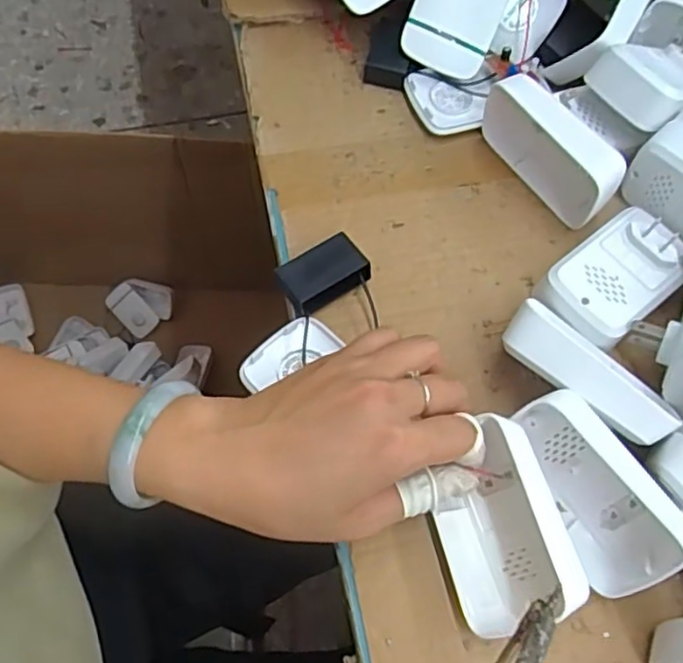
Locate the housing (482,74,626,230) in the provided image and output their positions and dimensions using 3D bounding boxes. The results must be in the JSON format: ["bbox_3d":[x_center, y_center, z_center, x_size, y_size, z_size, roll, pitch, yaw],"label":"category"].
[{"bbox_3d":[0.129,-0.112,0.404,0.022,0.052,0.094,-35,72,-15],"label":"housing"}]

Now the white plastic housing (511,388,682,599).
[{"bbox_3d":[0.124,0.077,0.324,0.032,0.056,0.095,-19,66,-38],"label":"white plastic housing"}]

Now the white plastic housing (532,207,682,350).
[{"bbox_3d":[0.159,-0.030,0.384,0.086,0.033,0.055,-37,73,-16],"label":"white plastic housing"}]

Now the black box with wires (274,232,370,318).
[{"bbox_3d":[-0.011,-0.032,0.381,0.048,0.023,0.031,-32,72,-14],"label":"black box with wires"}]

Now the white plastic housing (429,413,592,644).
[{"bbox_3d":[0.075,0.093,0.314,0.052,0.037,0.090,-15,68,-8],"label":"white plastic housing"}]

